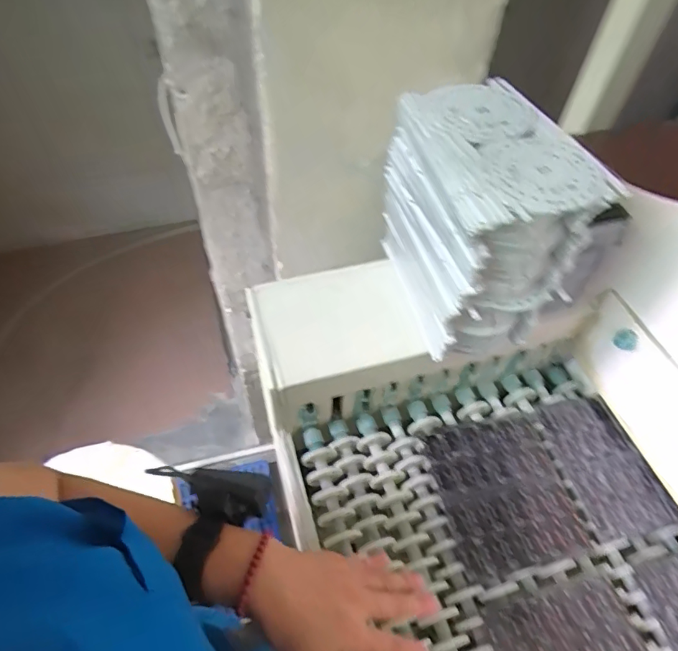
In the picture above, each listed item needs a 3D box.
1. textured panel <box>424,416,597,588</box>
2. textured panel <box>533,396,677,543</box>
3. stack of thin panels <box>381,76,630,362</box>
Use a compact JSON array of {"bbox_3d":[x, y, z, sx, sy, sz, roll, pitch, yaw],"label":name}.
[{"bbox_3d":[0.193,0.193,0.558,0.156,0.012,0.169,-11,52,-13],"label":"textured panel"},{"bbox_3d":[0.327,0.169,0.588,0.102,0.014,0.170,-8,52,-11],"label":"textured panel"},{"bbox_3d":[0.143,-0.110,0.512,0.134,0.204,0.208,-11,52,-13],"label":"stack of thin panels"}]

